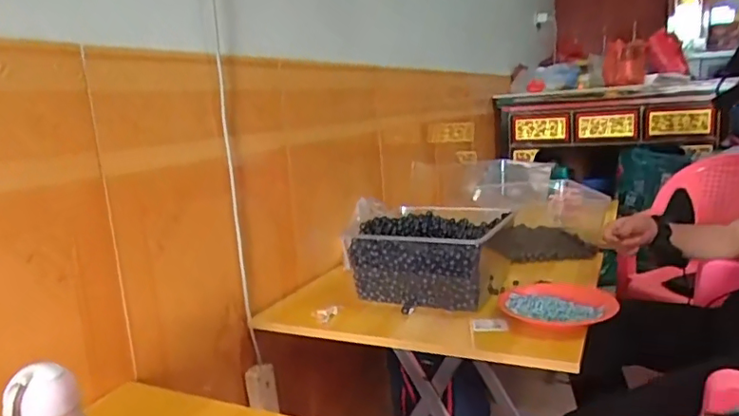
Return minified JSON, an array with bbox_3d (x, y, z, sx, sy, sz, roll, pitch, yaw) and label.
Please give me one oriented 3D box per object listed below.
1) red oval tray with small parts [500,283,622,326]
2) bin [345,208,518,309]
[{"bbox_3d":[0.330,0.177,0.959,0.195,0.037,0.179,2,12,26],"label":"red oval tray with small parts"},{"bbox_3d":[0.136,0.095,1.153,0.266,0.146,0.308,2,12,26],"label":"bin"}]

